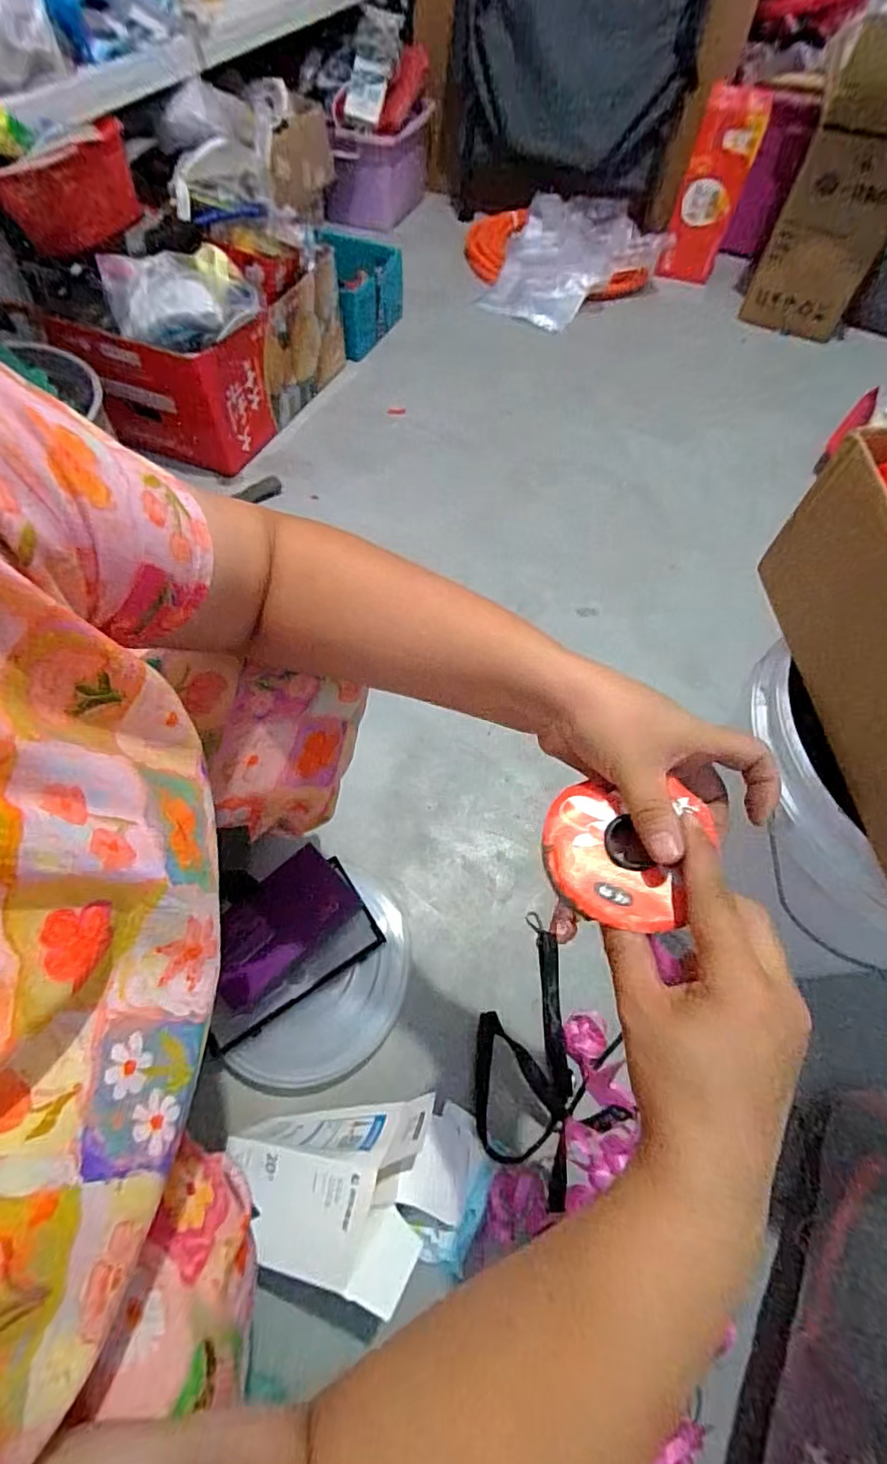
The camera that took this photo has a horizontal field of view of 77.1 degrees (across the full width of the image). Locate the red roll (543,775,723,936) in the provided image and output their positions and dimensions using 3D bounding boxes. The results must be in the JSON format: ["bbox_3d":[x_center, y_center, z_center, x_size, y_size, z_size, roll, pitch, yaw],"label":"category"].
[{"bbox_3d":[0.097,0.063,0.288,0.084,0.012,0.074,5,60,0],"label":"red roll"}]

